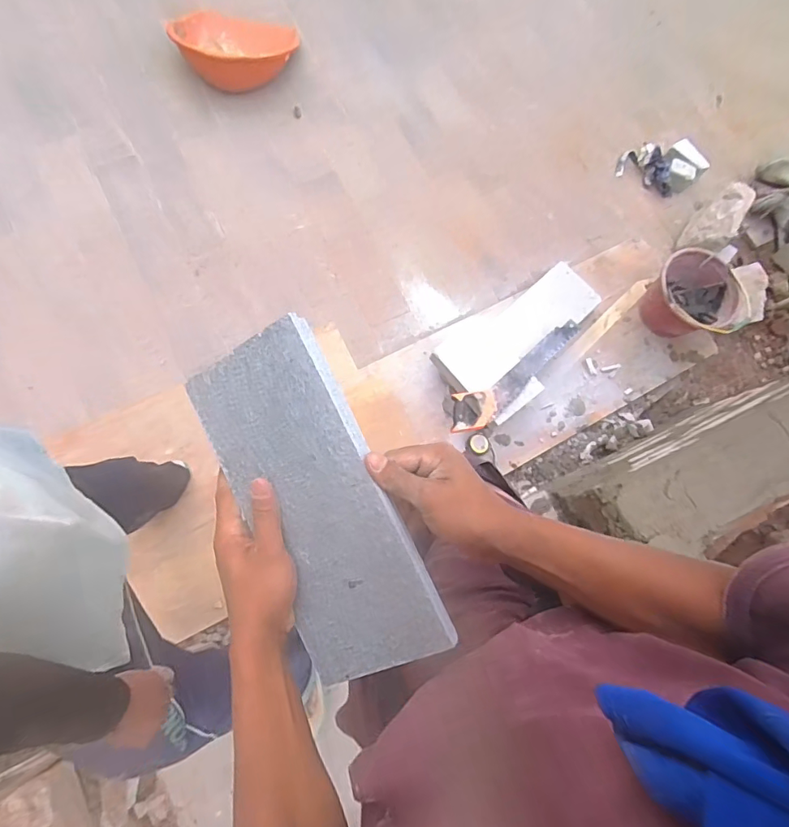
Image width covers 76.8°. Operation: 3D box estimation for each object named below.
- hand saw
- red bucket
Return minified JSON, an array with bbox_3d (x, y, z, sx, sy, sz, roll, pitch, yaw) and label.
[{"bbox_3d":[0.362,-0.104,1.455,0.523,0.035,0.119,-32,78,-17],"label":"hand saw"},{"bbox_3d":[0.982,-0.385,1.635,0.284,0.205,0.271,0,78,1],"label":"red bucket"}]

